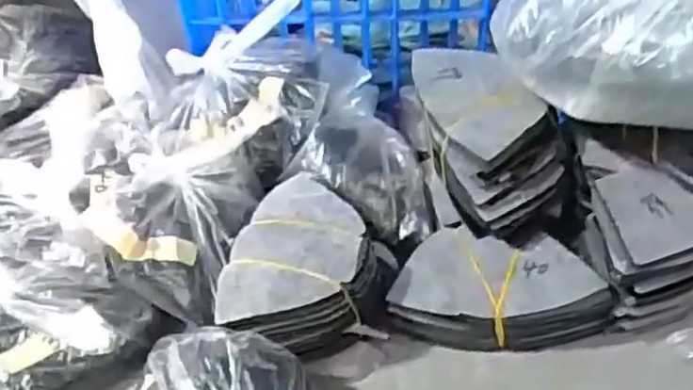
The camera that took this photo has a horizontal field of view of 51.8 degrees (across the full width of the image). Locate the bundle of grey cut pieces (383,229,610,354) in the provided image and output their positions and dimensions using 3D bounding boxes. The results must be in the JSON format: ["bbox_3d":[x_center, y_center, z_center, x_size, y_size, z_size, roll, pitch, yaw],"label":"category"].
[{"bbox_3d":[0.127,0.078,0.598,0.170,0.048,0.095,5,44,9],"label":"bundle of grey cut pieces"}]

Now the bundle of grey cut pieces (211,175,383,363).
[{"bbox_3d":[-0.035,0.053,0.593,0.121,0.054,0.157,-2,44,2],"label":"bundle of grey cut pieces"}]

